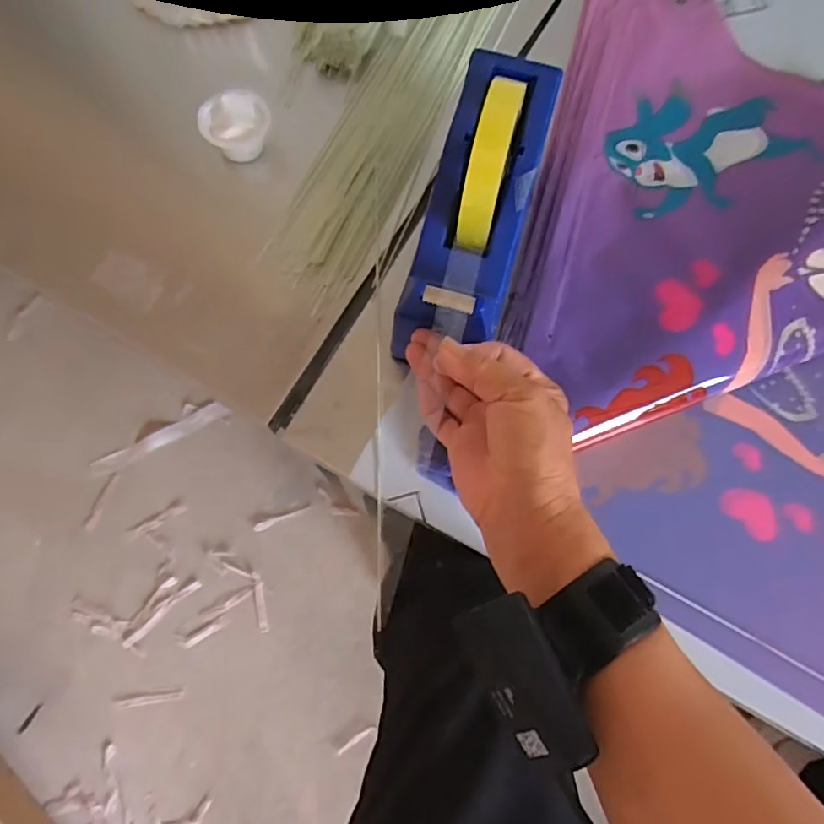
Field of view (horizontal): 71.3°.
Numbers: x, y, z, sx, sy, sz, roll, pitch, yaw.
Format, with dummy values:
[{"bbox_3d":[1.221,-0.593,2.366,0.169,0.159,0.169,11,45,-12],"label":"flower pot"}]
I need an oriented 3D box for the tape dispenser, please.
[{"bbox_3d":[0.046,-0.137,0.379,0.068,0.095,0.216,16,83,3],"label":"tape dispenser"}]

